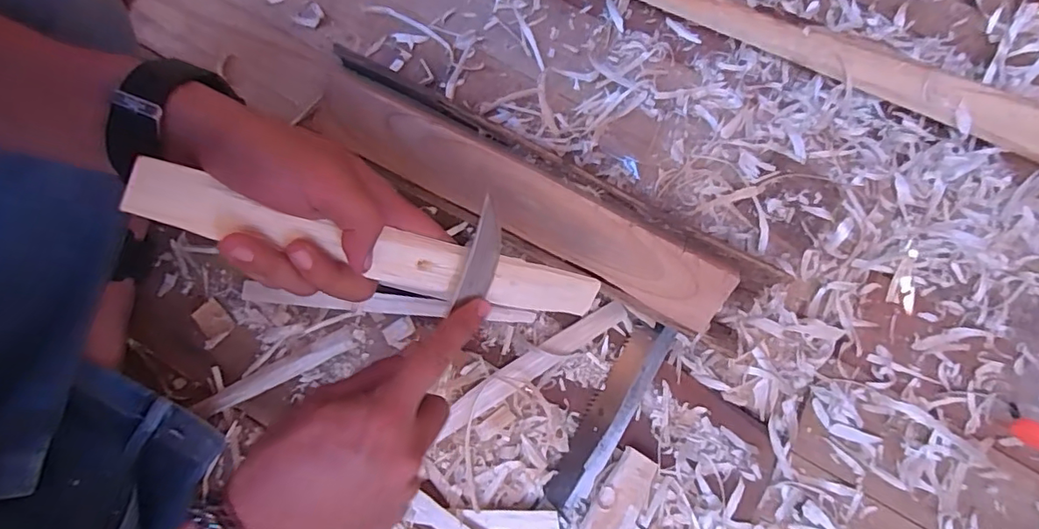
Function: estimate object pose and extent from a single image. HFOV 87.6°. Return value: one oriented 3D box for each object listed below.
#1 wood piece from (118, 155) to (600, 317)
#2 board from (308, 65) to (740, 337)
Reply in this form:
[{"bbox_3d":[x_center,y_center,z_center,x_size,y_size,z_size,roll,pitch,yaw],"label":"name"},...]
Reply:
[{"bbox_3d":[-0.059,-0.002,0.297,0.256,0.014,0.029,15,75,-31],"label":"wood piece"},{"bbox_3d":[0.013,-0.055,0.474,0.352,0.040,0.064,29,118,5],"label":"board"}]

